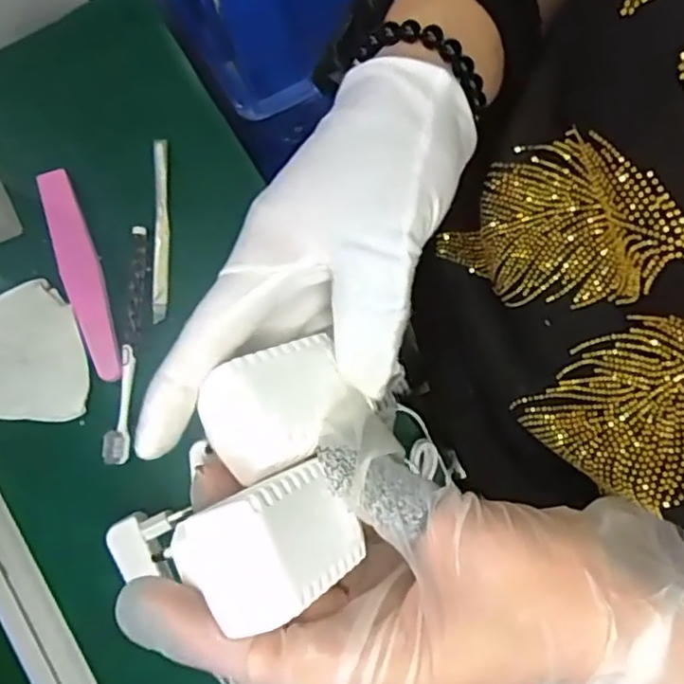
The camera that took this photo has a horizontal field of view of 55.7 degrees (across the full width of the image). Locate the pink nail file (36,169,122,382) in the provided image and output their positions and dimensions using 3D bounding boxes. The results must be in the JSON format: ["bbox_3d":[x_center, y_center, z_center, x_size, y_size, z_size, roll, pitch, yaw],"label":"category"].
[{"bbox_3d":[-0.206,-0.054,0.513,0.029,0.013,0.174,-19,80,-3],"label":"pink nail file"}]

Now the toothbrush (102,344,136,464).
[{"bbox_3d":[-0.167,0.047,0.494,0.016,0.012,0.089,4,80,1],"label":"toothbrush"}]

